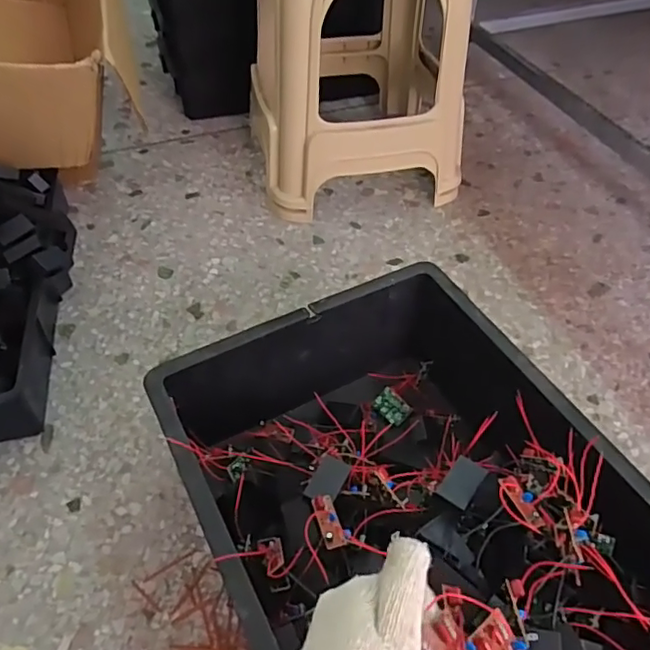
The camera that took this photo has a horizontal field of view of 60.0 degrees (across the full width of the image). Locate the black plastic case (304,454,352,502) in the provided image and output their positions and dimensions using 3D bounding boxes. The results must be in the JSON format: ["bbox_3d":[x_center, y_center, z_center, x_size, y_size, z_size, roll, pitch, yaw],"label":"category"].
[{"bbox_3d":[0.003,0.148,0.534,0.030,0.013,0.052,21,40,11],"label":"black plastic case"}]

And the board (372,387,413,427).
[{"bbox_3d":[0.085,0.103,0.711,0.034,0.005,0.047,-42,61,-14],"label":"board"}]

